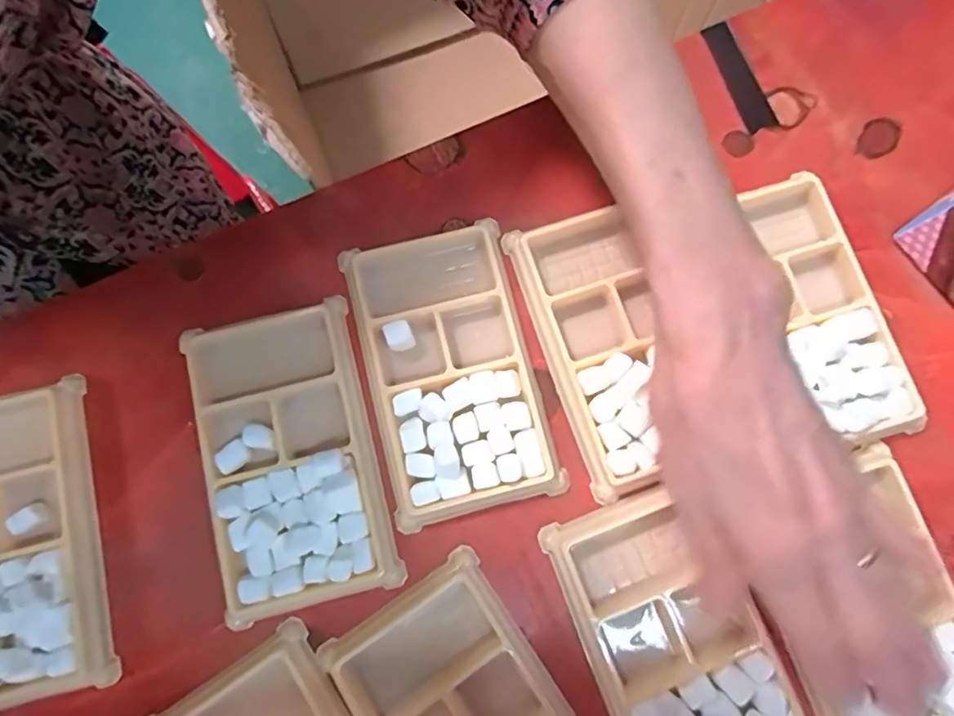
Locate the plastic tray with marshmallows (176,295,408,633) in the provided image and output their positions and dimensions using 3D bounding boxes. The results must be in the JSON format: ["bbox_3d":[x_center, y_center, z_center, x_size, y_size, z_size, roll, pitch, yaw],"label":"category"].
[{"bbox_3d":[-0.087,0.043,0.253,0.078,0.018,0.136,-14,79,-4],"label":"plastic tray with marshmallows"}]

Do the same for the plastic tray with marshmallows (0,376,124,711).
[{"bbox_3d":[-0.208,0.081,0.244,0.074,0.019,0.132,-14,79,-4],"label":"plastic tray with marshmallows"}]

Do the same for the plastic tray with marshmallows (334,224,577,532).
[{"bbox_3d":[-0.014,0.005,0.264,0.075,0.012,0.135,-15,79,-4],"label":"plastic tray with marshmallows"}]

